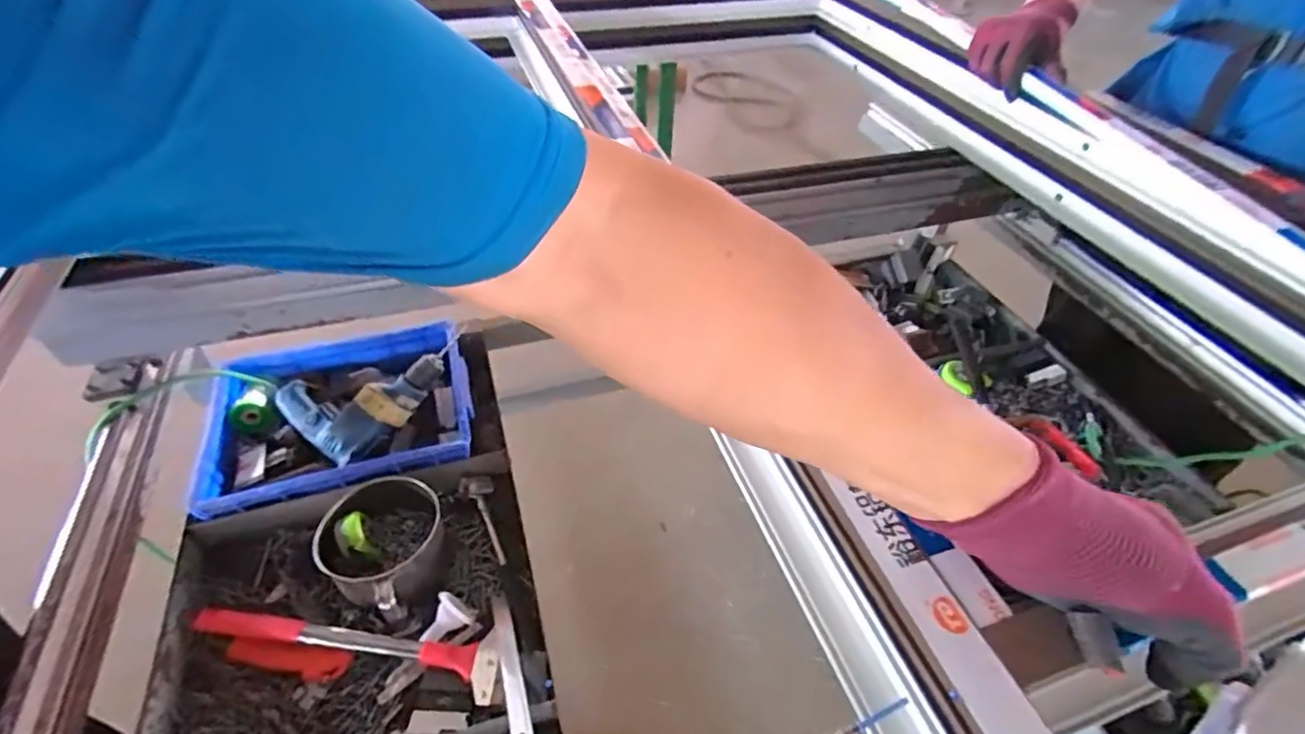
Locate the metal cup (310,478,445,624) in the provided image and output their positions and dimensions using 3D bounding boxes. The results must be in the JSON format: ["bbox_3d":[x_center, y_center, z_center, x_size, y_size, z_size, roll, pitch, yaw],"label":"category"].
[{"bbox_3d":[-0.341,0.222,0.747,0.136,0.082,0.161,9,46,5],"label":"metal cup"}]

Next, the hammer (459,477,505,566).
[{"bbox_3d":[-0.226,0.210,0.822,0.044,0.019,0.131,-18,63,-20],"label":"hammer"}]

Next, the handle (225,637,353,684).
[{"bbox_3d":[-0.416,0.333,0.683,0.133,0.021,0.032,6,45,2],"label":"handle"}]

